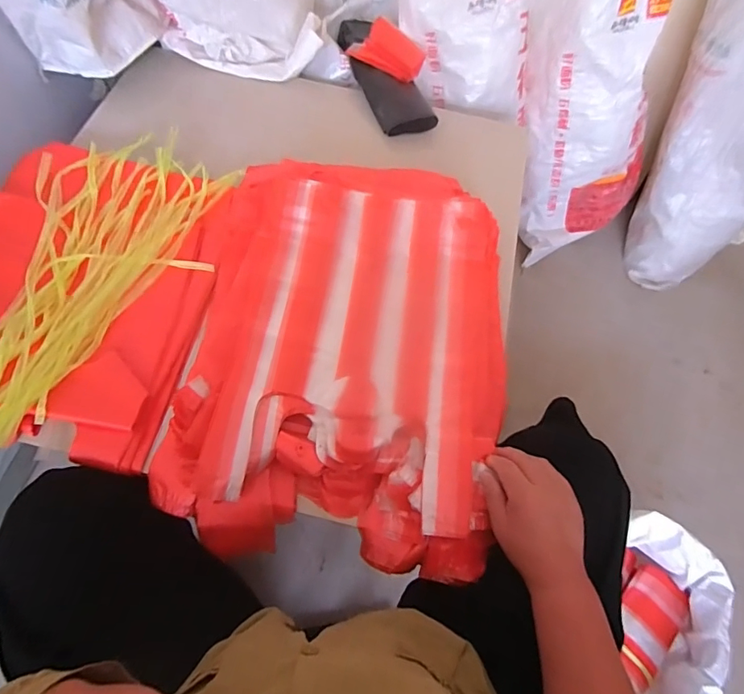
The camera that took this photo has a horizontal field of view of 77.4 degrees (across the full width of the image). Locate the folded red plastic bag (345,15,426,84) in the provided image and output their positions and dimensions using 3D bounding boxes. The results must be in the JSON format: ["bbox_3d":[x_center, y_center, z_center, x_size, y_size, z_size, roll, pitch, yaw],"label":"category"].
[{"bbox_3d":[0.027,-0.574,0.902,0.135,0.055,0.087,26,63,10],"label":"folded red plastic bag"}]

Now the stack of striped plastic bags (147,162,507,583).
[{"bbox_3d":[-0.029,-0.020,0.635,0.421,0.123,0.551,9,61,1],"label":"stack of striped plastic bags"}]

